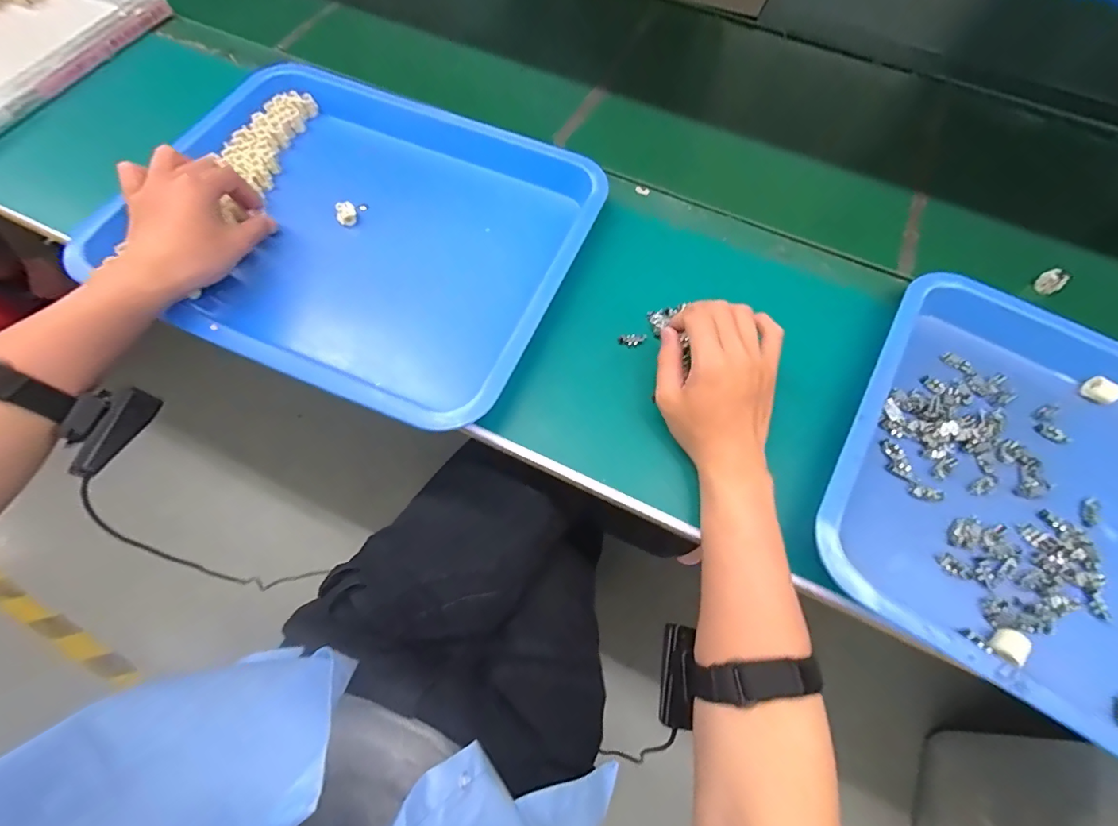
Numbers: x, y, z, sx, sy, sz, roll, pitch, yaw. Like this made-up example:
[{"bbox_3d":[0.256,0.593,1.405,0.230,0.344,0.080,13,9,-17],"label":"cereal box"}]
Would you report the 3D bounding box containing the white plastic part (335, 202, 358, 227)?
[{"bbox_3d":[-0.219,-0.205,0.493,0.020,0.020,0.016,-24,68,-13],"label":"white plastic part"}]

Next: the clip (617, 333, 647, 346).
[{"bbox_3d":[0.070,-0.070,0.458,0.028,0.005,0.010,-3,65,-4],"label":"clip"}]

